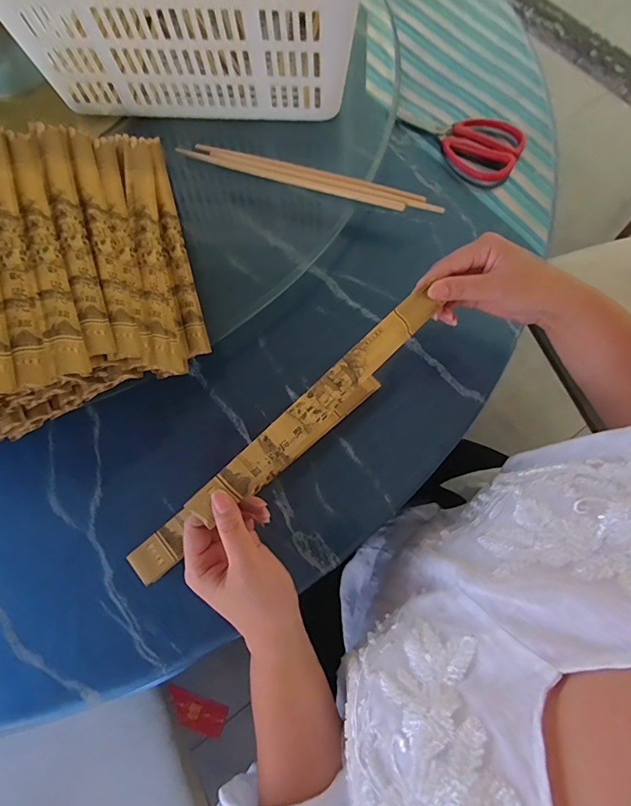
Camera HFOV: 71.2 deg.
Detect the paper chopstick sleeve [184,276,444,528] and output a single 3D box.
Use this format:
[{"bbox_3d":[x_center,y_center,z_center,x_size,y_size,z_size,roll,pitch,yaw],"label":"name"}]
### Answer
[{"bbox_3d":[0.005,-0.002,0.339,0.242,0.005,0.027,-44,105,-10],"label":"paper chopstick sleeve"}]

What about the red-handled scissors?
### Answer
[{"bbox_3d":[0.172,-0.316,0.520,0.143,0.016,0.075,33,75,12],"label":"red-handled scissors"}]

